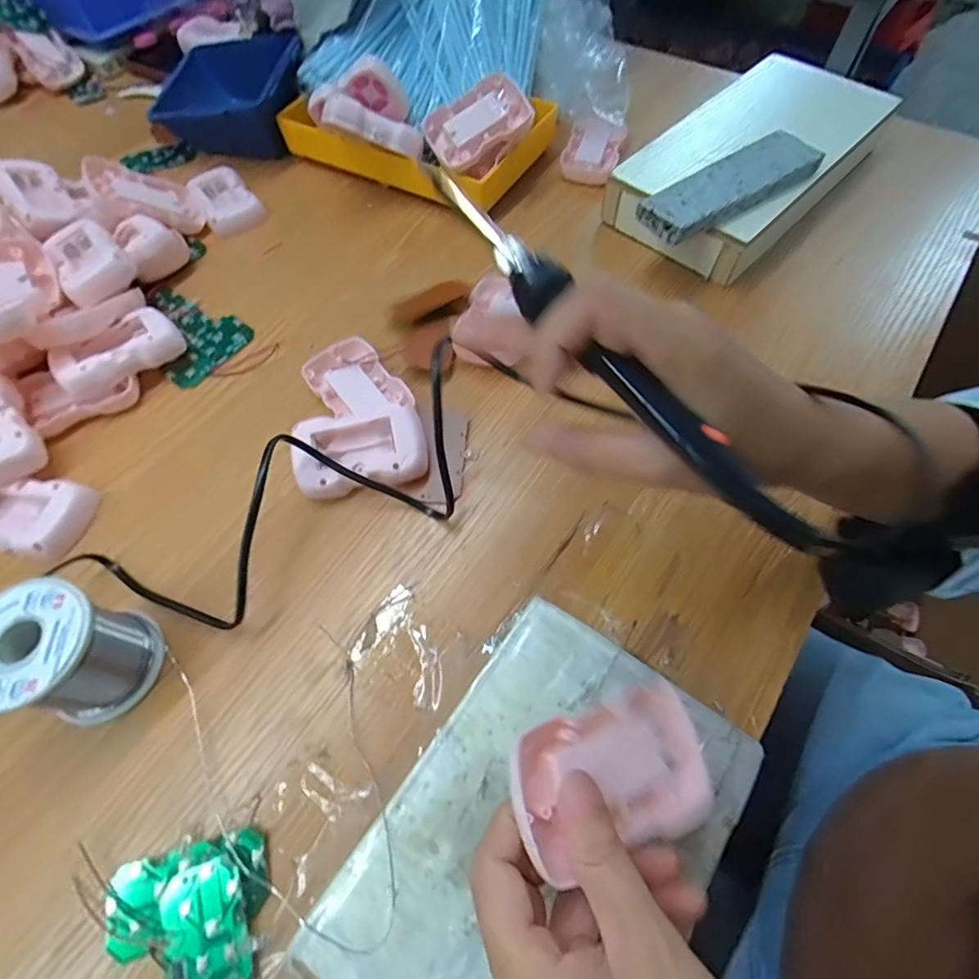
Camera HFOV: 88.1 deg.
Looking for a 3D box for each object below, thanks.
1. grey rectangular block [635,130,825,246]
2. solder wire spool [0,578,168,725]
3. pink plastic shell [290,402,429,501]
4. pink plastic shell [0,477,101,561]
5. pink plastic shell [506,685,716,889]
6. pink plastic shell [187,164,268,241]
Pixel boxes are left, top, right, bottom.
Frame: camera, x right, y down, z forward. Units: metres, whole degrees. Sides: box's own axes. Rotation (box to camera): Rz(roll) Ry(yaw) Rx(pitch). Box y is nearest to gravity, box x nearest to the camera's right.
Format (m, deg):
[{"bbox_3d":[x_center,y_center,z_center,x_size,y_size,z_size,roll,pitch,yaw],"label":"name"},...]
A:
[{"bbox_3d":[0.187,-0.238,0.393,0.148,0.017,0.048,-29,65,-13],"label":"grey rectangular block"},{"bbox_3d":[-0.222,0.087,0.267,0.058,0.065,0.059,-1,62,1],"label":"solder wire spool"},{"bbox_3d":[-0.085,-0.025,0.338,0.084,0.022,0.051,-9,86,0],"label":"pink plastic shell"},{"bbox_3d":[-0.306,0.017,0.333,0.082,0.020,0.052,8,63,6],"label":"pink plastic shell"},{"bbox_3d":[0.051,0.118,0.208,0.090,0.020,0.056,-11,70,-21],"label":"pink plastic shell"},{"bbox_3d":[-0.250,-0.276,0.481,0.049,0.021,0.082,-32,66,-14],"label":"pink plastic shell"}]

